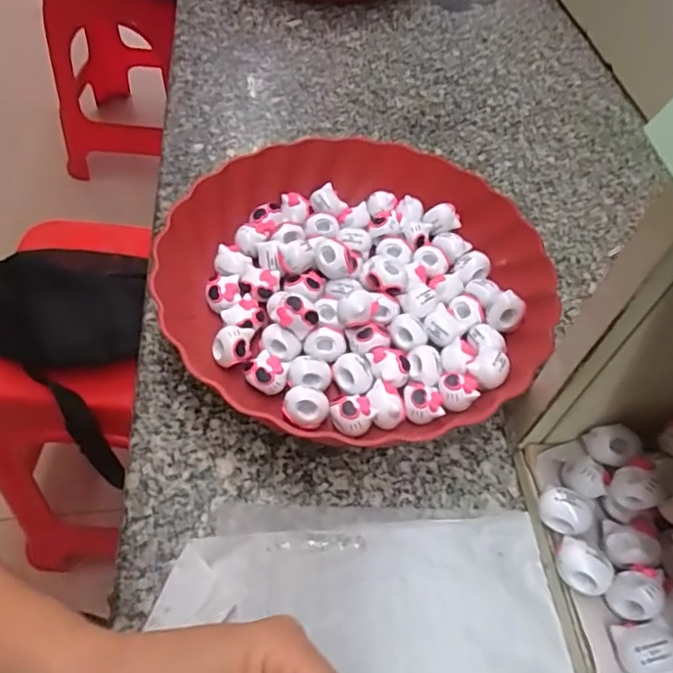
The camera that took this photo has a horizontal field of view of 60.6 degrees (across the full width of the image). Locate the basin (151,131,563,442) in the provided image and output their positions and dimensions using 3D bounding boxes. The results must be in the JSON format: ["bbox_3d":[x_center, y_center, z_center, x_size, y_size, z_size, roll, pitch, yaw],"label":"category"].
[{"bbox_3d":[0.018,-0.038,0.378,0.233,0.051,0.223,3,53,-4],"label":"basin"}]

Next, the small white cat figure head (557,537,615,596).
[{"bbox_3d":[0.116,0.110,0.272,0.026,0.018,0.016,30,56,16],"label":"small white cat figure head"}]

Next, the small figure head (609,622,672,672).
[{"bbox_3d":[0.137,0.138,0.253,0.023,0.021,0.022,3,53,-4],"label":"small figure head"}]

